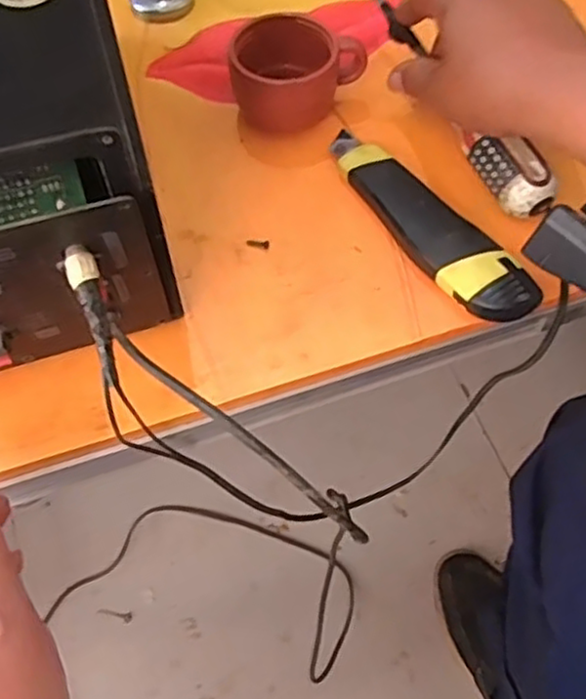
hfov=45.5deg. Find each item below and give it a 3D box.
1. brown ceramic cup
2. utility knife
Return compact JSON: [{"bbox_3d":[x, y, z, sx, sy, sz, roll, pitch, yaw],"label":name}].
[{"bbox_3d":[0.003,-0.171,0.437,0.078,0.045,0.052,4,62,2],"label":"brown ceramic cup"},{"bbox_3d":[0.072,-0.074,0.397,0.038,0.021,0.159,-34,67,-17],"label":"utility knife"}]

